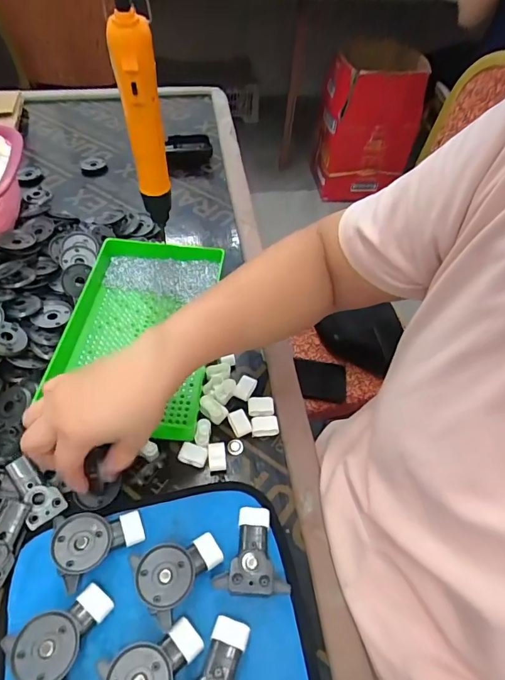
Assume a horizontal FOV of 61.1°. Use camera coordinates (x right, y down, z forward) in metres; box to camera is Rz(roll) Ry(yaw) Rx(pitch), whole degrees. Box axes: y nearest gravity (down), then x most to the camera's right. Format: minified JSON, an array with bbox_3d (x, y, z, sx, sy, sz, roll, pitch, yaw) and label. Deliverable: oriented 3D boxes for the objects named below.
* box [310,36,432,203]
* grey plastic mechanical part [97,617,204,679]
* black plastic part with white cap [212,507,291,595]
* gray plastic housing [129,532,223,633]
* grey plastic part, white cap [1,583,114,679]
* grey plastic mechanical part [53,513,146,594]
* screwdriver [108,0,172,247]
[{"bbox_3d":[0.457,-0.877,1.728,0.348,0.507,0.371,5,52,-1],"label":"box"},{"bbox_3d":[-0.063,0.227,0.285,0.064,0.020,0.051,-20,56,-19],"label":"grey plastic mechanical part"},{"bbox_3d":[-0.003,0.166,0.340,0.053,0.021,0.064,-2,52,-6],"label":"black plastic part with white cap"},{"bbox_3d":[-0.054,0.179,0.326,0.064,0.021,0.052,-18,56,-18],"label":"gray plastic housing"},{"bbox_3d":[-0.130,0.208,0.298,0.065,0.020,0.053,-35,62,-28],"label":"grey plastic part, white cap"},{"bbox_3d":[-0.121,0.156,0.338,0.064,0.026,0.051,-15,55,-16],"label":"grey plastic mechanical part"},{"bbox_3d":[-0.103,-0.191,0.415,0.038,0.204,0.030,-7,53,-11],"label":"screwdriver"}]

